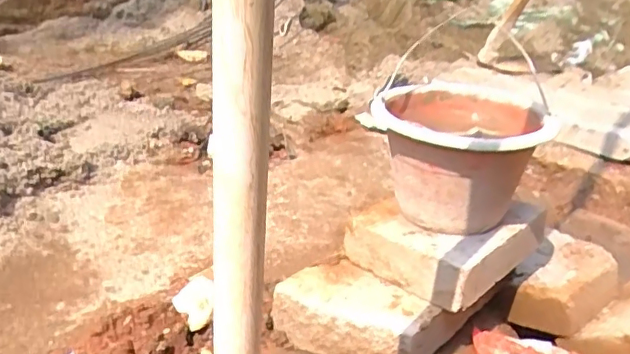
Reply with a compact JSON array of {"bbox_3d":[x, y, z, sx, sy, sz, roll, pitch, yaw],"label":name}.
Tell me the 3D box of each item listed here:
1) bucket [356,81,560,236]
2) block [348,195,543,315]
[{"bbox_3d":[0.206,-0.025,0.824,0.228,0.164,0.239,3,25,-2],"label":"bucket"},{"bbox_3d":[0.203,0.089,0.860,0.200,0.080,0.245,26,33,38],"label":"block"}]

